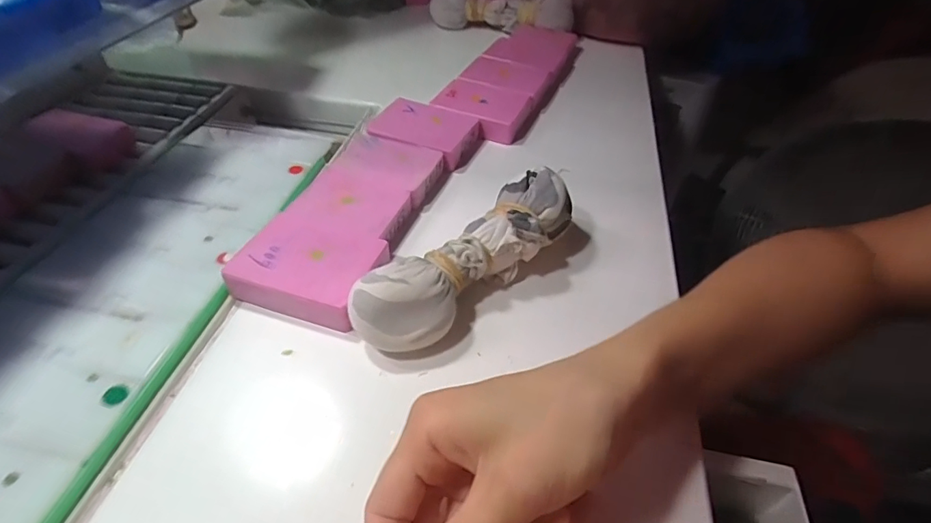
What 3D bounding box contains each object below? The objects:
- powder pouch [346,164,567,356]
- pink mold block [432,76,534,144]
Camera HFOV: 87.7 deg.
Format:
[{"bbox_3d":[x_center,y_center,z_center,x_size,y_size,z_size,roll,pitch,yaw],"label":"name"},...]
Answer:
[{"bbox_3d":[0.006,-0.003,0.283,0.157,0.045,0.045,-34,56,-30],"label":"powder pouch"},{"bbox_3d":[0.014,-0.136,0.437,0.080,0.022,0.060,18,48,15],"label":"pink mold block"}]

